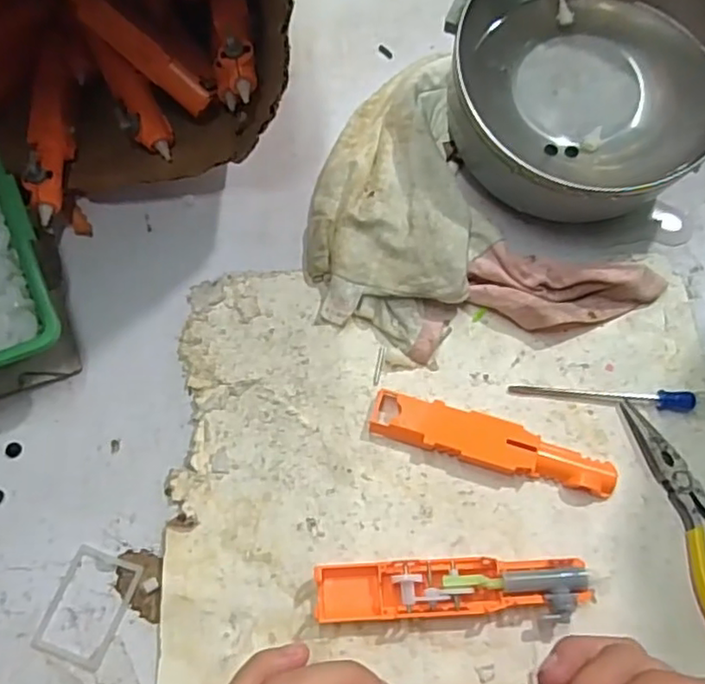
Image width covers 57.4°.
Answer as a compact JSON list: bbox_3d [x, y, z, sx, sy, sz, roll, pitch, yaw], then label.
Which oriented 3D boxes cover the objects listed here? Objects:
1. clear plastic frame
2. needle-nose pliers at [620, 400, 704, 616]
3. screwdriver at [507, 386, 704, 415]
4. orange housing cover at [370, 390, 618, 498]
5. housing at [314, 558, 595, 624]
[{"bbox_3d":[-0.118,0.117,0.285,0.032,0.004,0.046,18,69,8],"label":"clear plastic frame"},{"bbox_3d":[0.167,0.085,0.303,0.047,0.010,0.126,-23,69,-8],"label":"needle-nose pliers"},{"bbox_3d":[0.146,0.026,0.327,0.129,0.010,0.012,6,68,4],"label":"screwdriver"},{"bbox_3d":[0.068,0.050,0.314,0.119,0.011,0.024,15,69,5],"label":"orange housing cover"},{"bbox_3d":[0.045,0.110,0.287,0.119,0.013,0.025,-1,67,1],"label":"housing"}]

